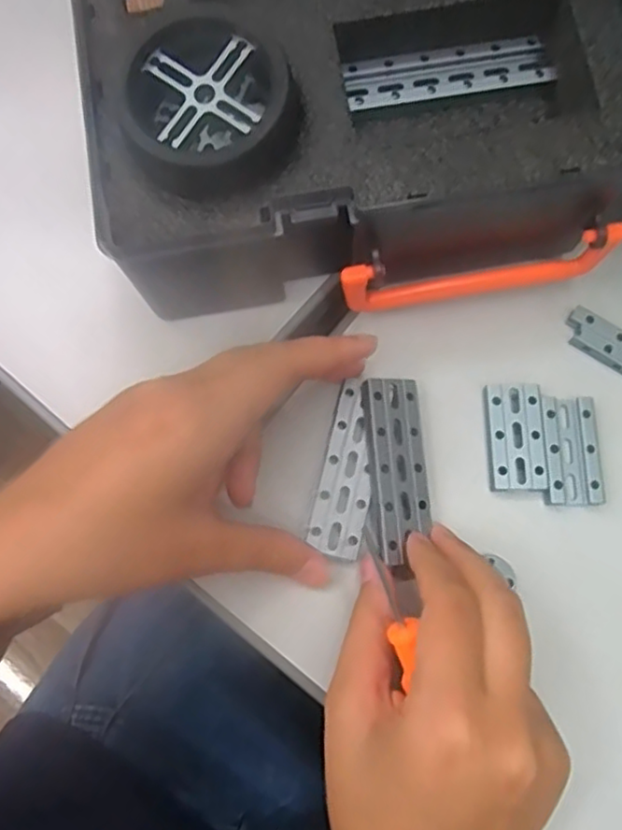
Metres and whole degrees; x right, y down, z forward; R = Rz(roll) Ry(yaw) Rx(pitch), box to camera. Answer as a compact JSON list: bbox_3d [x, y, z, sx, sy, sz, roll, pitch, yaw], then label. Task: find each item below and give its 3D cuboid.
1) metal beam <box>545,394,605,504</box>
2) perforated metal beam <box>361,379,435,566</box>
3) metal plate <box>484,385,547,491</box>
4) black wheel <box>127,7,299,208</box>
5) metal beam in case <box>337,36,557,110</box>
[{"bbox_3d":[0.117,0.016,0.285,0.025,0.008,0.047,3,75,0],"label":"metal beam"},{"bbox_3d":[0.038,0.023,0.275,0.026,0.009,0.077,-3,77,1],"label":"perforated metal beam"},{"bbox_3d":[0.091,0.010,0.286,0.025,0.006,0.047,2,75,0],"label":"metal plate"},{"bbox_3d":[-0.037,-0.116,0.241,0.063,0.023,0.061,0,75,-1],"label":"black wheel"},{"bbox_3d":[0.059,-0.150,0.280,0.089,0.006,0.022,-10,76,-3],"label":"metal beam in case"}]

